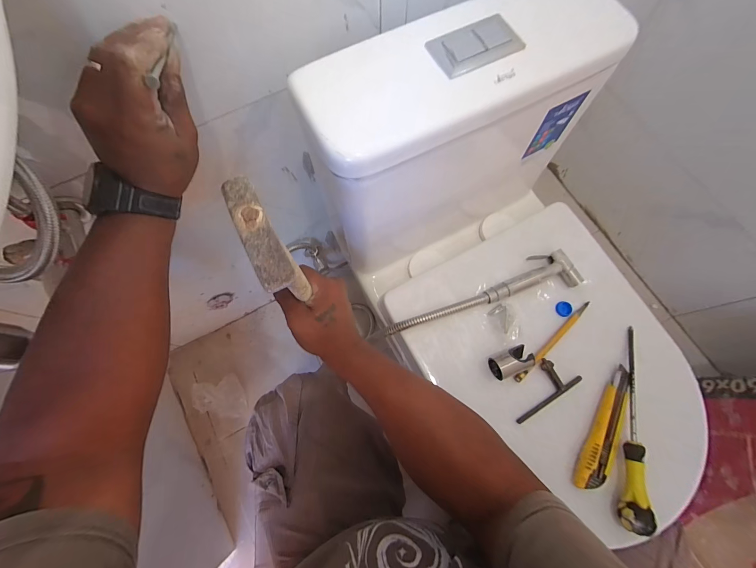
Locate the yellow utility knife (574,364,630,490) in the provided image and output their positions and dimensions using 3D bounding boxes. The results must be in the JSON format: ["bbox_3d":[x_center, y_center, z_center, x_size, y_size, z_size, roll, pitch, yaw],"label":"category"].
[{"bbox_3d":[0.298,0.187,0.419,0.033,0.016,0.158,32,75,10],"label":"yellow utility knife"}]

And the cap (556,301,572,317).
[{"bbox_3d":[0.265,0.035,0.464,0.024,0.005,0.021,-27,74,-8],"label":"cap"}]

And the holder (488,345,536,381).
[{"bbox_3d":[0.177,0.104,0.430,0.052,0.031,0.033,-22,74,-6],"label":"holder"}]

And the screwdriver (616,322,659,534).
[{"bbox_3d":[0.330,0.174,0.412,0.025,0.035,0.240,17,73,6],"label":"screwdriver"}]

